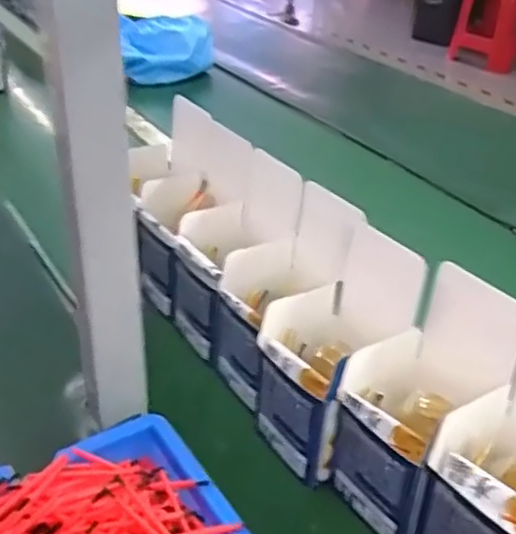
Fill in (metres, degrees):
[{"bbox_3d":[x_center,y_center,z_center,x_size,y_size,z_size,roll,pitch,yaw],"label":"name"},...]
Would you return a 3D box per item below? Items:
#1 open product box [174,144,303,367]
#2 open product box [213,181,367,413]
[{"bbox_3d":[-0.022,-0.011,0.675,0.109,0.168,0.087,-13,35,-22],"label":"open product box"},{"bbox_3d":[0.021,0.029,0.621,0.098,0.165,0.094,-16,36,-26],"label":"open product box"}]

